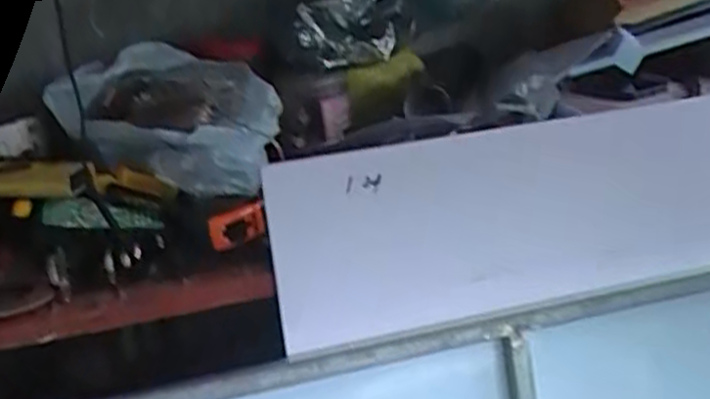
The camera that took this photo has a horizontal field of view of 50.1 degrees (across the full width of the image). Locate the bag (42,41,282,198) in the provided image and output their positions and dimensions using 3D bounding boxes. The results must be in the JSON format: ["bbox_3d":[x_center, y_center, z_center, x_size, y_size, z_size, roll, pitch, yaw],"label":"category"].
[{"bbox_3d":[-0.198,-0.093,0.842,0.256,0.117,0.137,11,25,35],"label":"bag"}]

